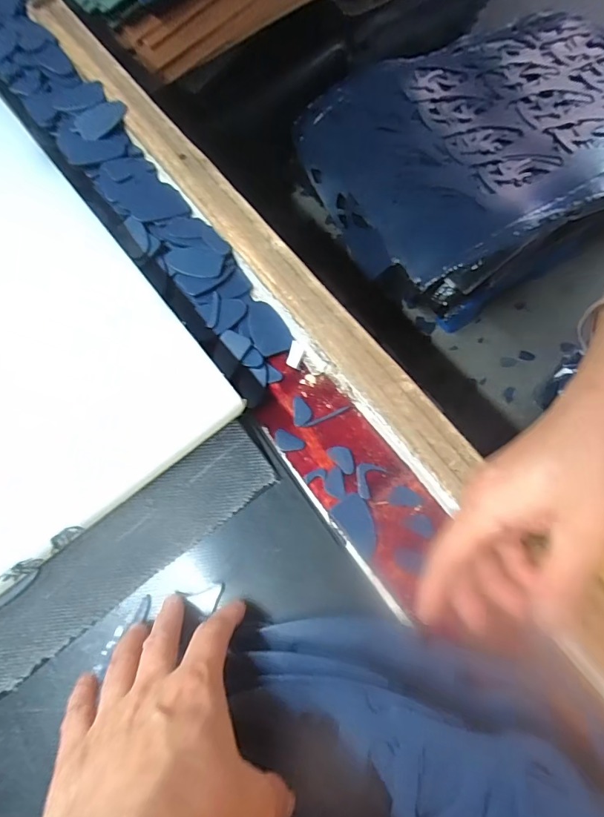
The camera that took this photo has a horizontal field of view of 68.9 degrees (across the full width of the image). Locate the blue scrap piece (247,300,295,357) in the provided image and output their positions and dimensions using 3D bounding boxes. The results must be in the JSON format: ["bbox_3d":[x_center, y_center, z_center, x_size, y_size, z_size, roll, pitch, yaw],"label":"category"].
[{"bbox_3d":[-0.027,-0.061,0.333,0.027,0.007,0.048,-30,74,-7],"label":"blue scrap piece"}]

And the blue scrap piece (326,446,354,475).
[{"bbox_3d":[0.028,0.034,0.302,0.022,0.004,0.013,42,79,13],"label":"blue scrap piece"}]

